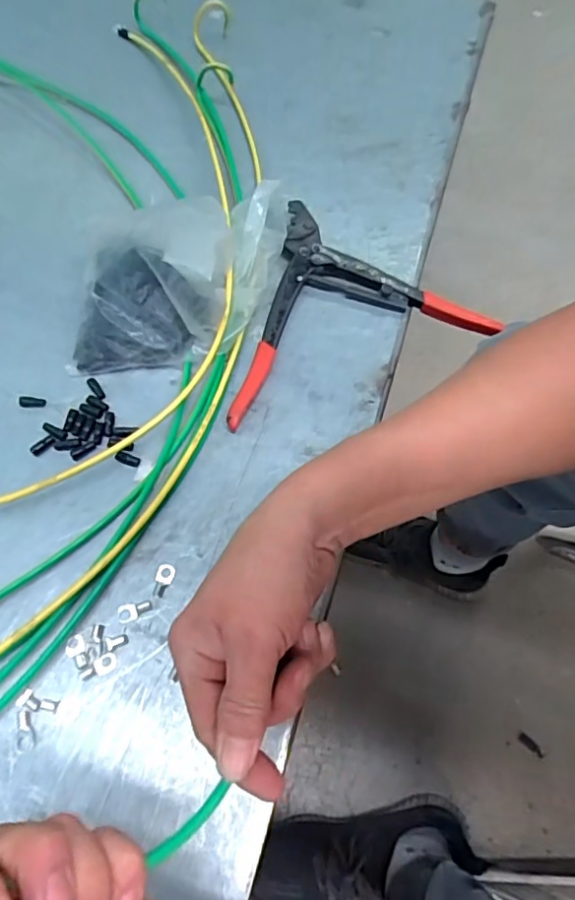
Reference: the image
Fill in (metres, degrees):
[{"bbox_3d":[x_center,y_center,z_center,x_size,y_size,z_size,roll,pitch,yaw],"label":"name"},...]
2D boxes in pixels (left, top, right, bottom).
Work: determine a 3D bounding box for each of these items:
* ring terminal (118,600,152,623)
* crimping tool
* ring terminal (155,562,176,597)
[{"bbox_3d":[-0.114,0.120,0.419,0.025,0.004,0.013,-13,64,-9],"label":"ring terminal"},{"bbox_3d":[0.040,-0.160,0.555,0.269,0.022,0.224,-18,65,-11],"label":"crimping tool"},{"bbox_3d":[-0.094,0.099,0.430,0.014,0.004,0.026,6,63,1],"label":"ring terminal"}]

